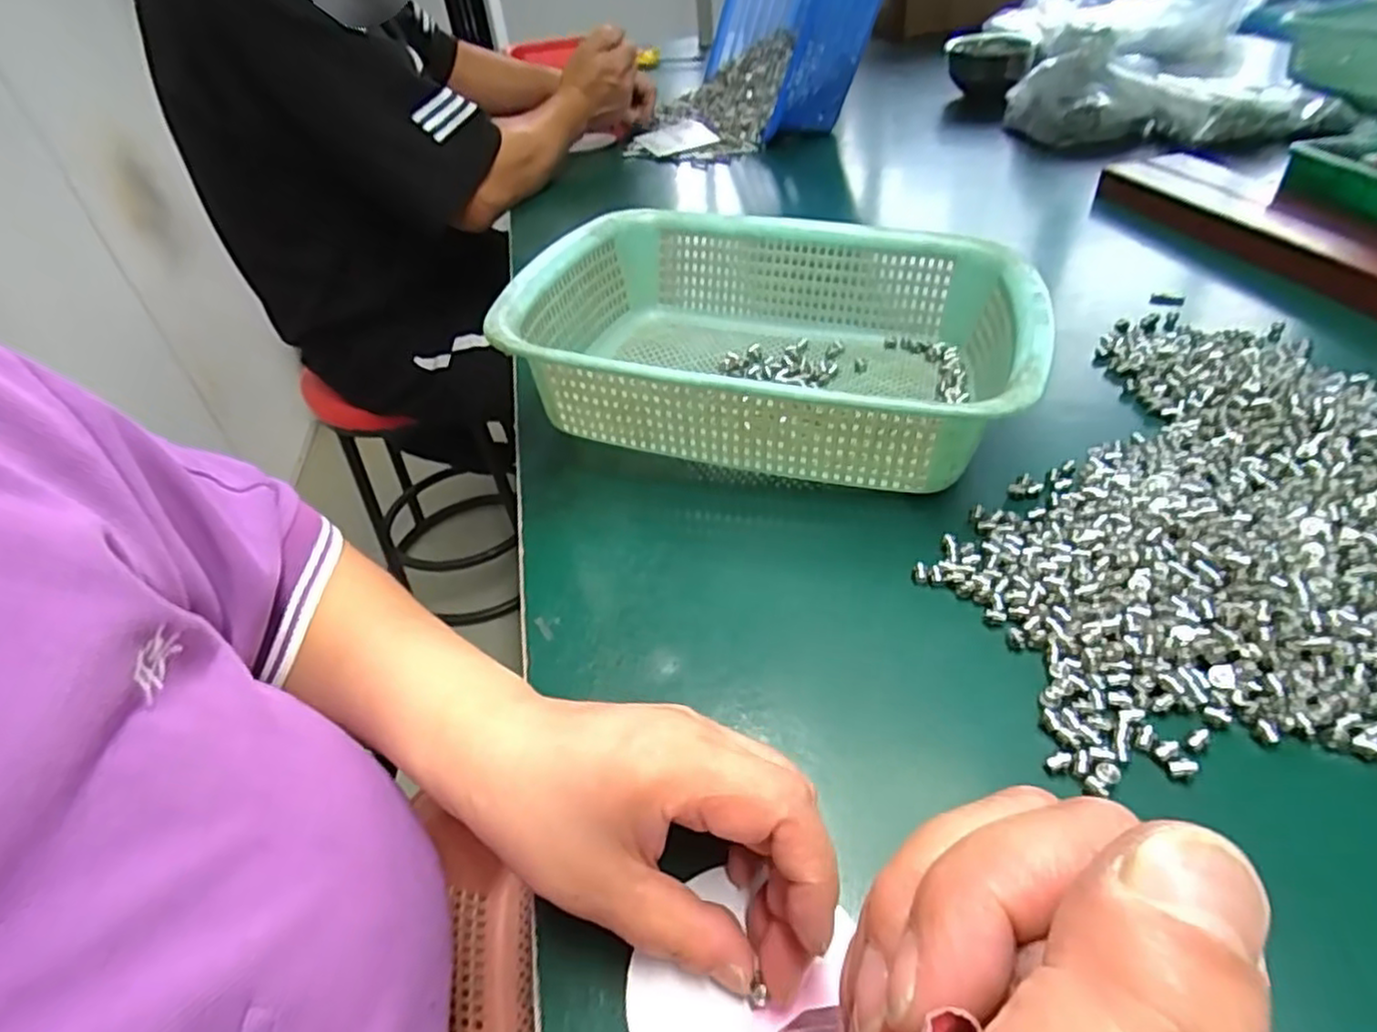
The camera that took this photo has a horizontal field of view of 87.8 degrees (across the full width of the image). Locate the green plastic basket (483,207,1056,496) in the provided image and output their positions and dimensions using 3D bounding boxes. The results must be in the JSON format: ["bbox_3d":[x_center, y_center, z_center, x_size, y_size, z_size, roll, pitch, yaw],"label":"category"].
[{"bbox_3d":[0.053,-0.110,0.445,0.288,0.088,0.220,6,43,15],"label":"green plastic basket"}]

